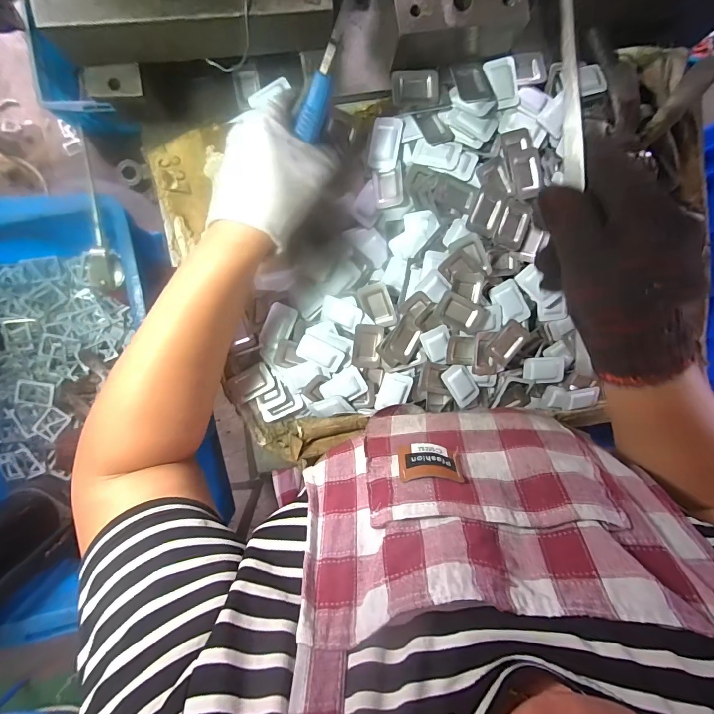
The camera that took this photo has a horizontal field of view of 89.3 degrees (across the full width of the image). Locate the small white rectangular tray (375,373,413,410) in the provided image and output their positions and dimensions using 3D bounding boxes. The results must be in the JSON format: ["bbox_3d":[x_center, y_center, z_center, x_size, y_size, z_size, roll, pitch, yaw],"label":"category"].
[{"bbox_3d":[0.034,0.033,0.335,0.027,0.008,0.037,15,95,-8],"label":"small white rectangular tray"}]

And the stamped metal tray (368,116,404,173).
[{"bbox_3d":[0.025,-0.189,0.322,0.026,0.004,0.042,15,108,14],"label":"stamped metal tray"}]

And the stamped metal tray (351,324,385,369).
[{"bbox_3d":[0.009,-0.009,0.325,0.027,0.005,0.039,5,96,-7],"label":"stamped metal tray"}]

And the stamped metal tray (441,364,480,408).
[{"bbox_3d":[0.098,0.025,0.337,0.027,0.008,0.039,-33,99,-2],"label":"stamped metal tray"}]

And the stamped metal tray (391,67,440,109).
[{"bbox_3d":[0.050,-0.228,0.308,0.040,0.004,0.028,-7,97,-5],"label":"stamped metal tray"}]

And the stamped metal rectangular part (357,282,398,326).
[{"bbox_3d":[0.019,-0.045,0.320,0.024,0.005,0.041,-18,112,14],"label":"stamped metal rectangular part"}]

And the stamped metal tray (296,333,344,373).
[{"bbox_3d":[-0.033,-0.003,0.327,0.041,0.004,0.025,27,114,-9],"label":"stamped metal tray"}]

